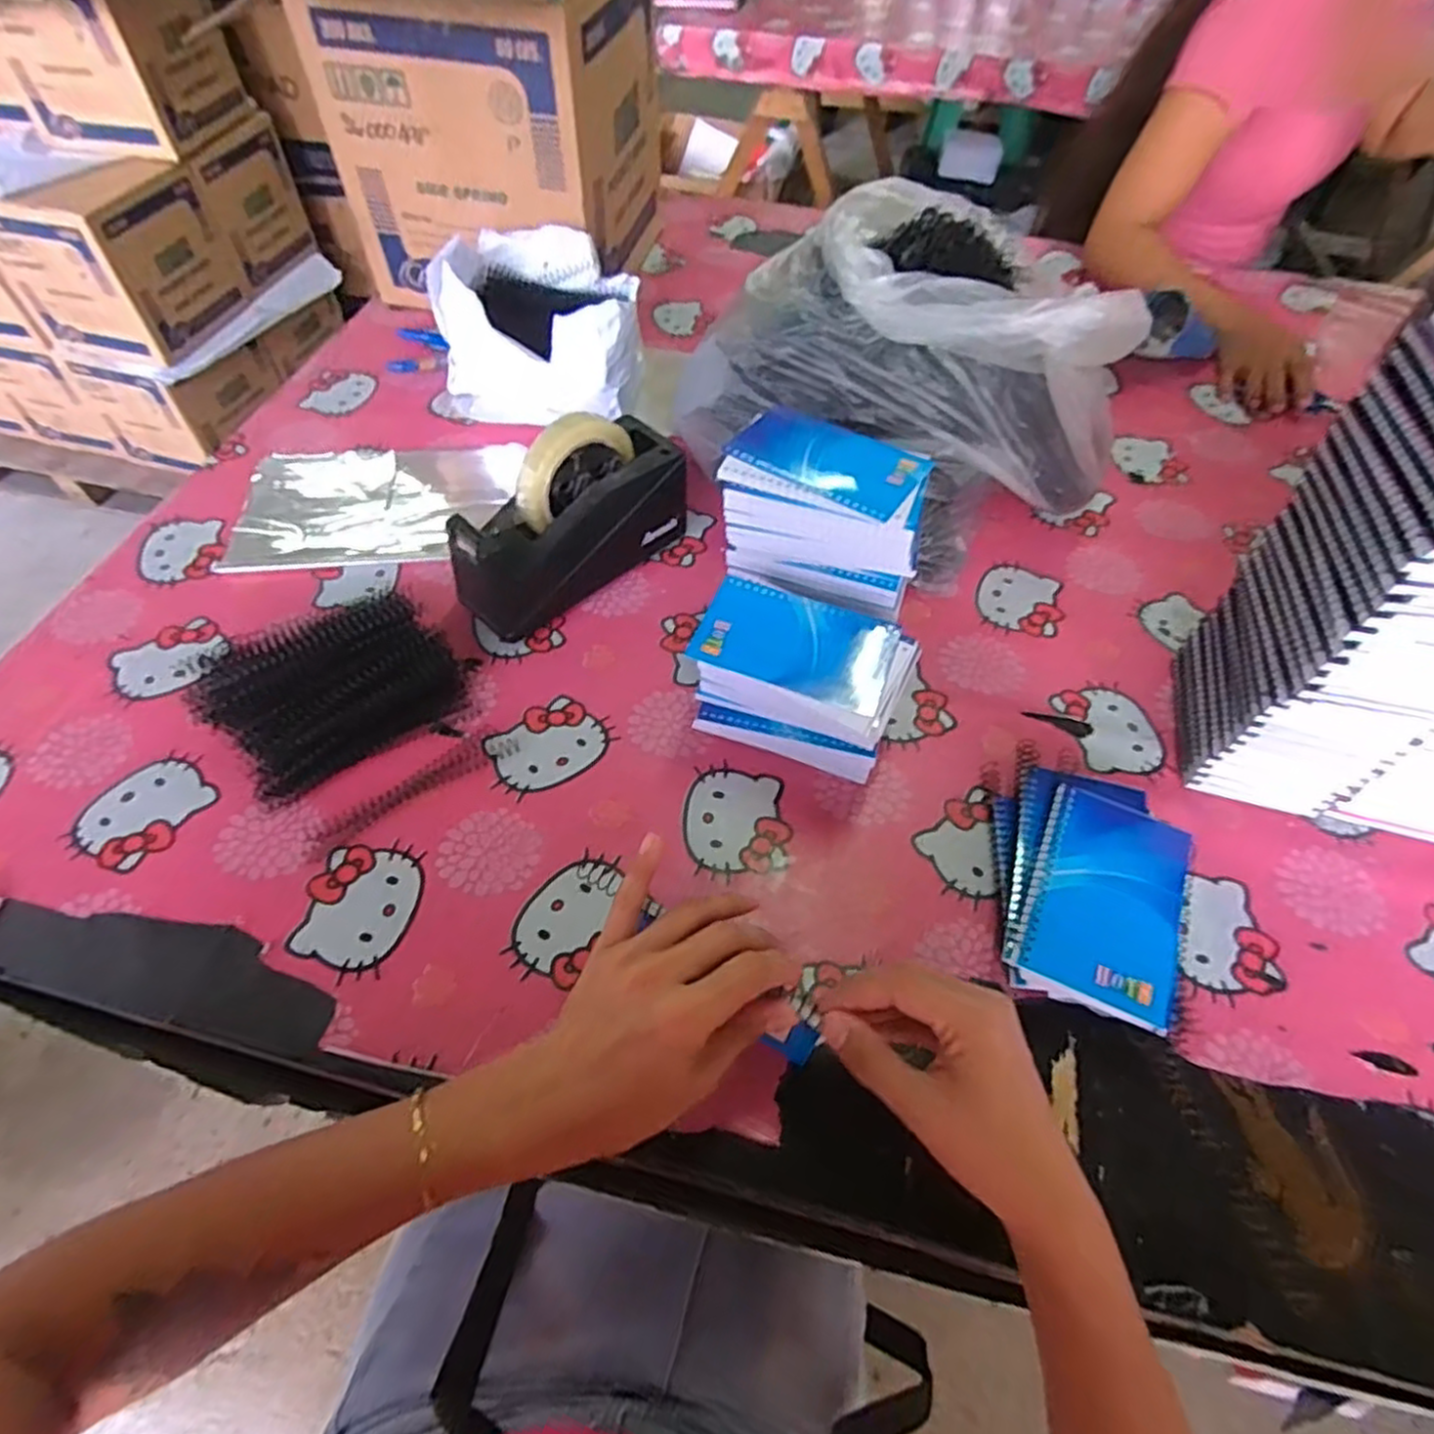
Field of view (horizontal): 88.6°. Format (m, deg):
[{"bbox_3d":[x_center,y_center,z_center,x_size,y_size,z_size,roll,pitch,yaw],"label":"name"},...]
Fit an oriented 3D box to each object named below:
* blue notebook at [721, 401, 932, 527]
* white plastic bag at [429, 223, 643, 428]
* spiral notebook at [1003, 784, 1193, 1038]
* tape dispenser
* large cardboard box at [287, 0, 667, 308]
[{"bbox_3d":[0.077,-0.176,0.514,0.131,0.012,0.081,22,57,13],"label":"blue notebook"},{"bbox_3d":[-0.173,-0.400,0.762,0.201,0.130,0.161,22,57,13],"label":"white plastic bag"},{"bbox_3d":[0.238,0.110,0.450,0.088,0.015,0.129,24,58,14],"label":"spiral notebook"},{"bbox_3d":[-0.118,-0.160,0.600,0.208,0.124,0.070,-36,64,-24],"label":"tape dispenser"},{"bbox_3d":[-0.235,-0.698,0.802,0.297,0.396,0.295,11,55,5],"label":"large cardboard box"}]

